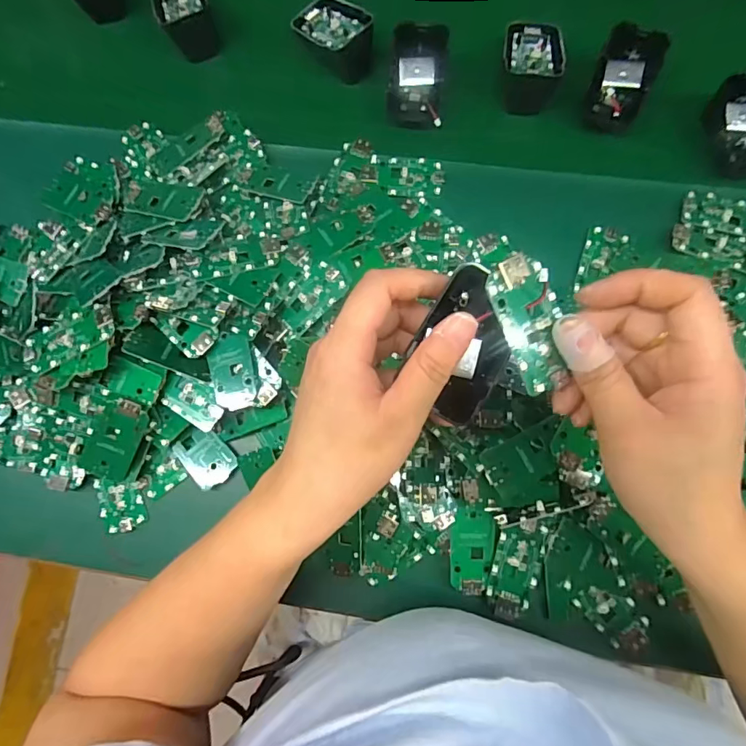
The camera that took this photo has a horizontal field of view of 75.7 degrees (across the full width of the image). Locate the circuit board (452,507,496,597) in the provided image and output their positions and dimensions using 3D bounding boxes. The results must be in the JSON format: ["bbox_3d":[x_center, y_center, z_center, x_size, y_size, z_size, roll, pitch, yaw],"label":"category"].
[{"bbox_3d":[0.067,0.121,0.327,0.028,0.010,0.056,4,82,4],"label":"circuit board"}]

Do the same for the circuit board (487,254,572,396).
[{"bbox_3d":[0.073,-0.022,0.222,0.029,0.007,0.062,-19,99,0],"label":"circuit board"}]

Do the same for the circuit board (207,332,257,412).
[{"bbox_3d":[-0.097,-0.002,0.332,0.030,0.007,0.052,-11,81,2],"label":"circuit board"}]

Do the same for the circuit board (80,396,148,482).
[{"bbox_3d":[-0.181,0.046,0.335,0.035,0.008,0.062,25,103,-6],"label":"circuit board"}]

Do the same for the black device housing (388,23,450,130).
[{"bbox_3d":[0.036,-0.239,0.388,0.045,0.021,0.079,7,82,4],"label":"black device housing"}]

